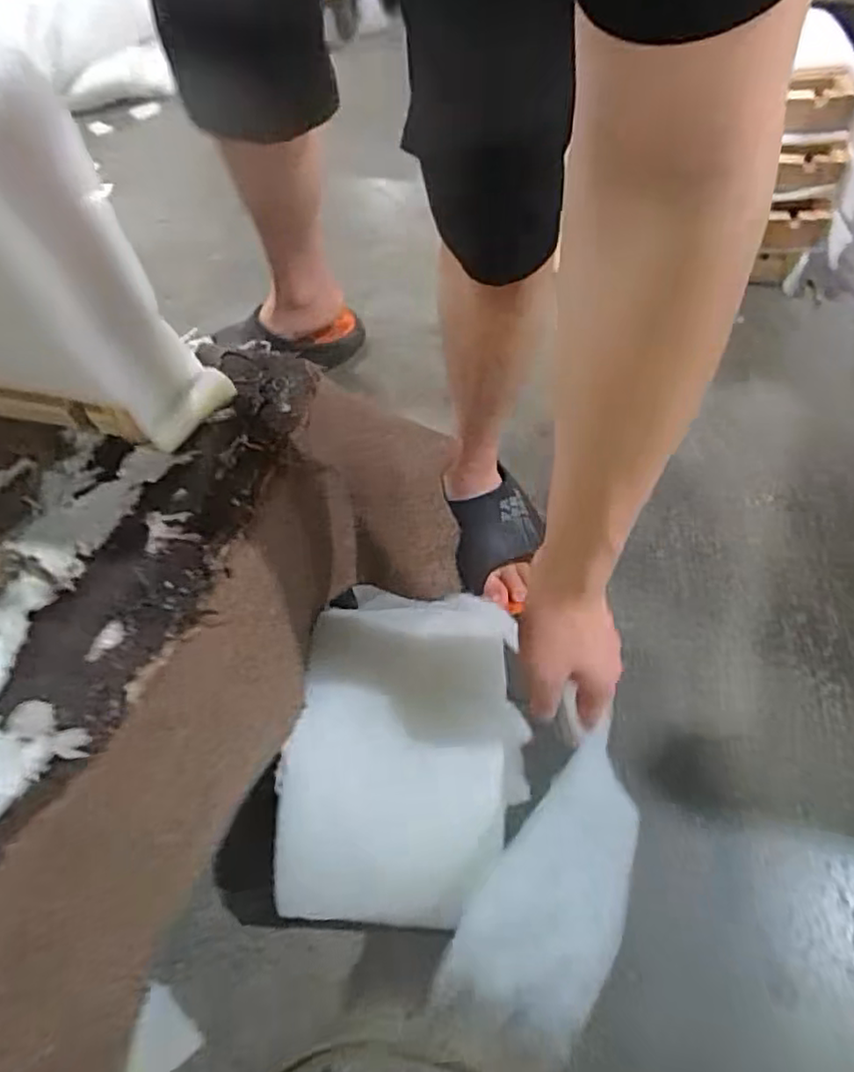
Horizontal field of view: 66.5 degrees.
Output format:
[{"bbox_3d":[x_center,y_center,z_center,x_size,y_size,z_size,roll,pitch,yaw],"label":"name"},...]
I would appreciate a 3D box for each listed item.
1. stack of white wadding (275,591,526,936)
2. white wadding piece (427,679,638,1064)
[{"bbox_3d":[-0.018,0.173,0.535,0.184,0.061,0.248,1,56,7],"label":"stack of white wadding"},{"bbox_3d":[0.108,0.276,0.509,0.172,0.027,0.247,28,85,-31],"label":"white wadding piece"}]

